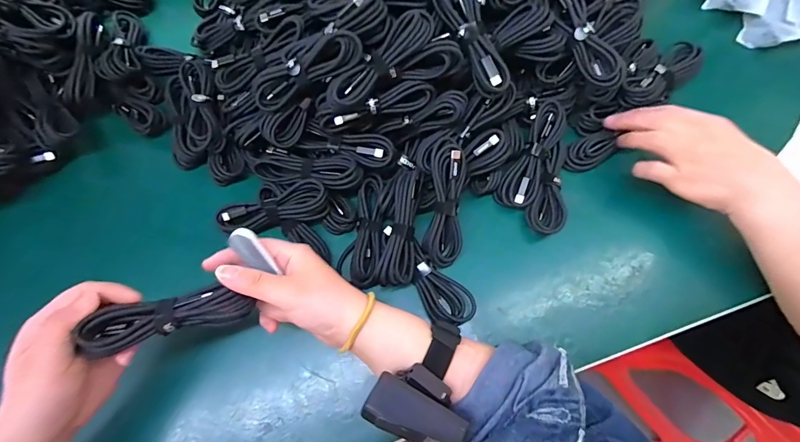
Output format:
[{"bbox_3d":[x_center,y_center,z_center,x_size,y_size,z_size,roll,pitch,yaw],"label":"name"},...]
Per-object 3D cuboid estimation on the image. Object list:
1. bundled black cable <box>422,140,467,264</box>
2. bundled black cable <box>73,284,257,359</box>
[{"bbox_3d":[0.044,-0.017,0.384,0.035,0.025,0.120,4,103,3],"label":"bundled black cable"},{"bbox_3d":[-0.163,0.068,0.281,0.106,0.018,0.028,-10,72,-18],"label":"bundled black cable"}]

